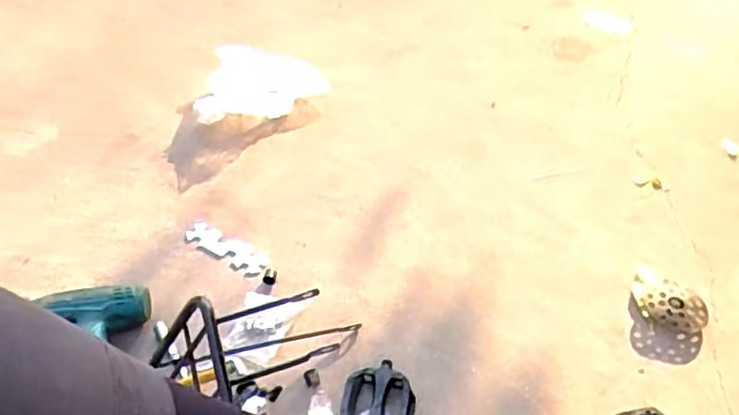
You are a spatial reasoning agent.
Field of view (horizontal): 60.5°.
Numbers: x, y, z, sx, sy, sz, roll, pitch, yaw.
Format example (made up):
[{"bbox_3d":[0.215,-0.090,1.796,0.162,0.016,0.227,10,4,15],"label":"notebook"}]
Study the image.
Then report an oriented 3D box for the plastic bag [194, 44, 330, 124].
[{"bbox_3d":[-0.181,-0.201,1.075,0.210,0.097,0.121,-5,43,-5],"label":"plastic bag"}]

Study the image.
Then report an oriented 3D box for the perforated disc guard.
[{"bbox_3d":[0.363,0.115,0.771,0.090,0.017,0.077,27,49,27],"label":"perforated disc guard"}]

